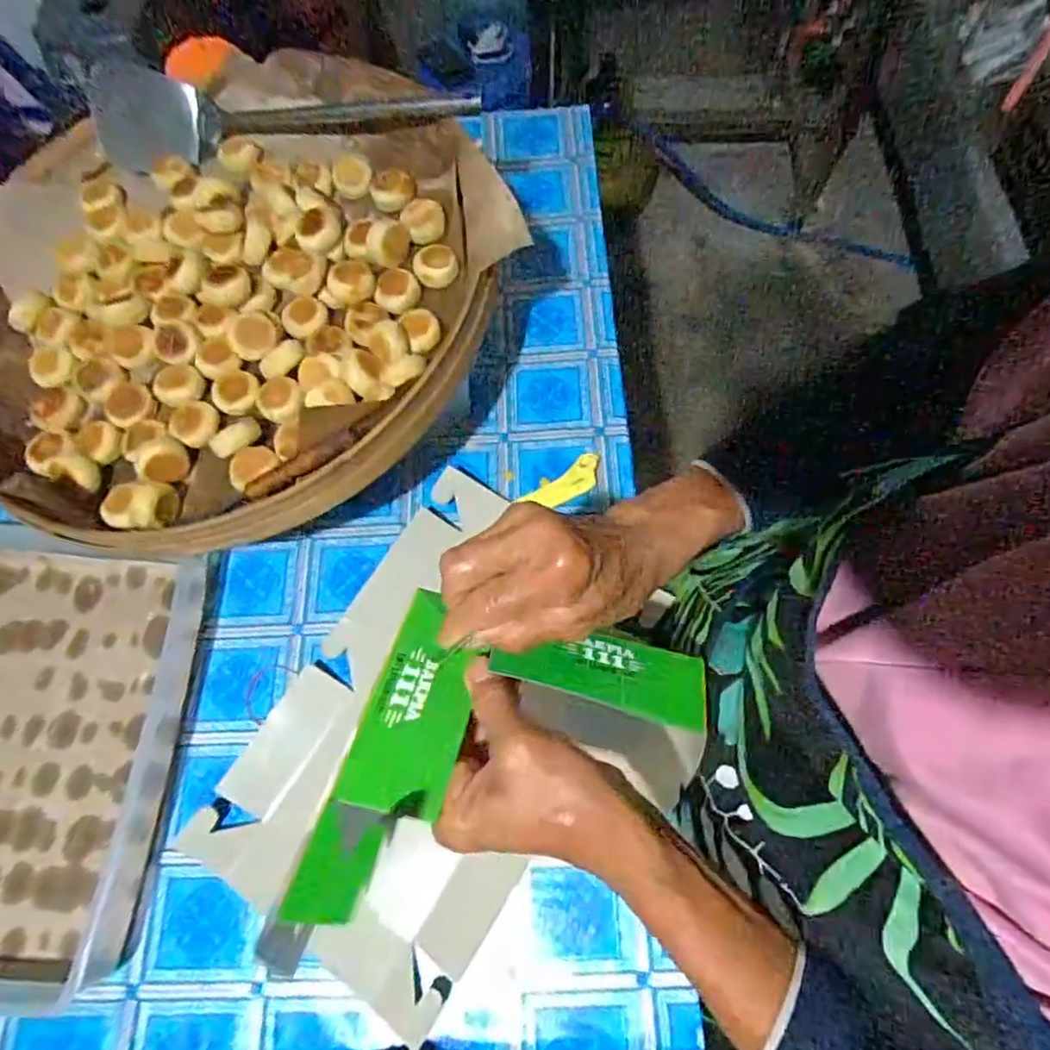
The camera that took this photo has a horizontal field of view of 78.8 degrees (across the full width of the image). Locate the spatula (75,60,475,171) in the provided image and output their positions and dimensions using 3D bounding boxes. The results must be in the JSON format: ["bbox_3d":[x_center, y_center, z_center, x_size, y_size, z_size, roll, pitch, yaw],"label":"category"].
[{"bbox_3d":[-0.248,-0.418,0.637,0.367,0.050,0.079,-2,69,2],"label":"spatula"}]

